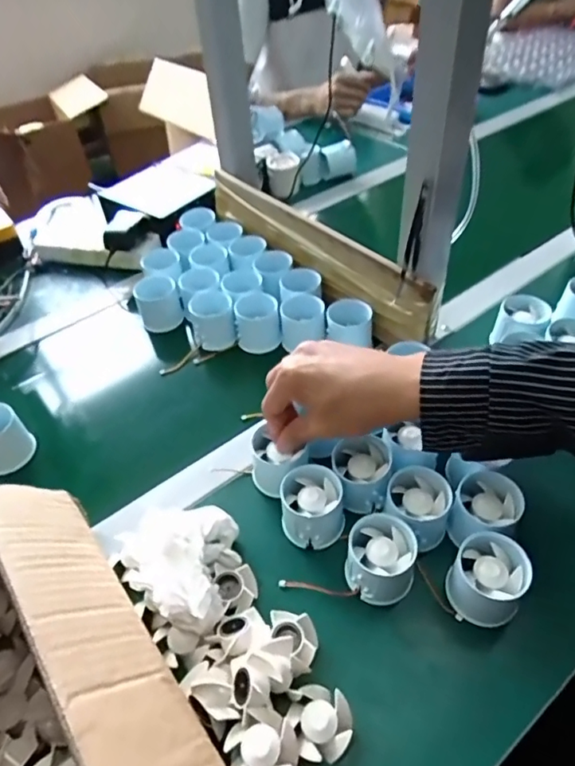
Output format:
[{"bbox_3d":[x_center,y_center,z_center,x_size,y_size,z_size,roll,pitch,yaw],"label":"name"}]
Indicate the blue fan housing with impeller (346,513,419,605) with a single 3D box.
[{"bbox_3d":[0.074,0.142,0.416,0.051,0.054,0.051,-3,46,3],"label":"blue fan housing with impeller"}]

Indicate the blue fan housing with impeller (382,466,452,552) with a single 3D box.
[{"bbox_3d":[0.107,0.108,0.440,0.053,0.056,0.051,-3,46,3],"label":"blue fan housing with impeller"}]

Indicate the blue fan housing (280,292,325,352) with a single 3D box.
[{"bbox_3d":[0.017,-0.071,0.614,0.051,0.042,0.051,-3,46,3],"label":"blue fan housing"}]

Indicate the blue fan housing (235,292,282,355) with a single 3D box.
[{"bbox_3d":[-0.035,-0.072,0.625,0.051,0.052,0.047,-7,46,-1],"label":"blue fan housing"}]

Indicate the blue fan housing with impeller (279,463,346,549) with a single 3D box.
[{"bbox_3d":[0.021,0.105,0.446,0.051,0.049,0.049,-3,46,3],"label":"blue fan housing with impeller"}]

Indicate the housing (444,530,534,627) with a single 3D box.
[{"bbox_3d":[0.150,0.152,0.399,0.050,0.059,0.050,-3,46,3],"label":"housing"}]

